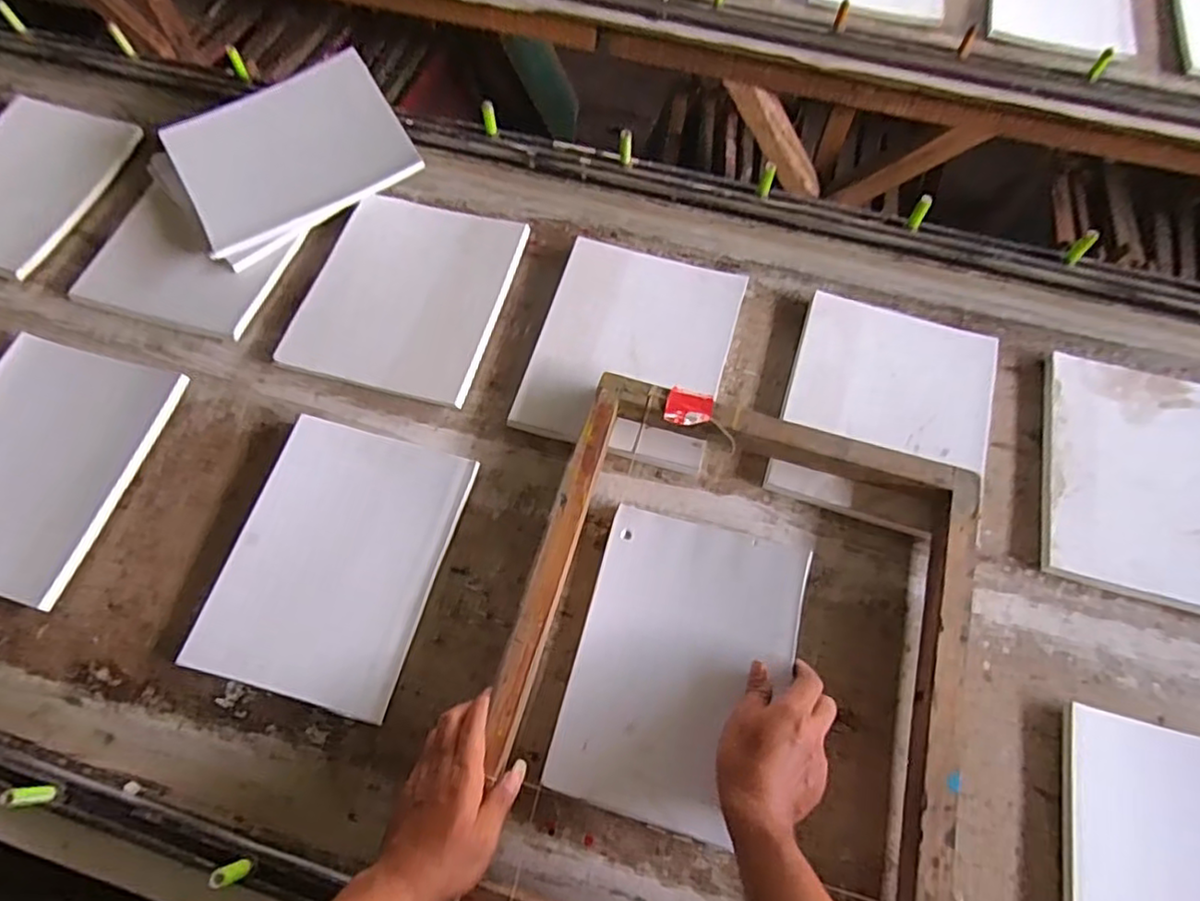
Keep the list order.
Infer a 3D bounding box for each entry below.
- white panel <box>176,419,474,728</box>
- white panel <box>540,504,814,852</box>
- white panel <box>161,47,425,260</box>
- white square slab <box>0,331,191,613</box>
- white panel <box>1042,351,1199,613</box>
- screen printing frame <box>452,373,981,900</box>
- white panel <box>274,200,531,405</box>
[{"bbox_3d":[-0.269,0.108,0.670,0.207,0.017,0.272,15,68,6],"label":"white panel"},{"bbox_3d":[0.076,0.198,0.612,0.193,0.012,0.268,13,68,11],"label":"white panel"},{"bbox_3d":[-0.397,-0.382,0.841,0.276,0.027,0.200,-29,86,-4],"label":"white panel"},{"bbox_3d":[-0.613,0.011,0.704,0.222,0.023,0.264,15,68,6],"label":"white square slab"},{"bbox_3d":[0.602,0.028,0.708,0.223,0.029,0.274,14,68,6],"label":"white panel"},{"bbox_3d":[0.124,0.193,0.599,0.399,0.069,0.499,14,68,6],"label":"screen printing frame"},{"bbox_3d":[-0.236,-0.193,0.798,0.227,0.027,0.266,15,68,6],"label":"white panel"}]

